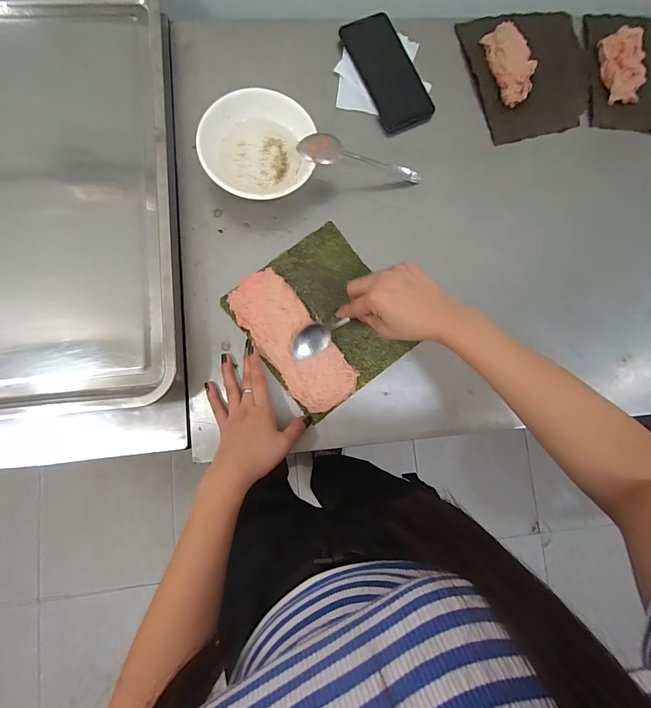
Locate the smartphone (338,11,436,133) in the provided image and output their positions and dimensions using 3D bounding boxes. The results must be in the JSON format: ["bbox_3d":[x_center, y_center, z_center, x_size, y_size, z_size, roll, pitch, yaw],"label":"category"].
[{"bbox_3d":[0.090,-0.402,0.543,0.077,0.012,0.168,-24,86,-7],"label":"smartphone"}]

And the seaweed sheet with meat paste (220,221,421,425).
[{"bbox_3d":[-0.003,-0.044,0.485,0.179,0.014,0.196,-38,88,-8],"label":"seaweed sheet with meat paste"}]

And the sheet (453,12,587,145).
[{"bbox_3d":[0.306,-0.421,0.549,0.177,0.030,0.192,-14,85,-6],"label":"sheet"}]

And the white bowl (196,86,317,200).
[{"bbox_3d":[-0.086,-0.252,0.479,0.135,0.061,0.124,1,84,-5],"label":"white bowl"}]

